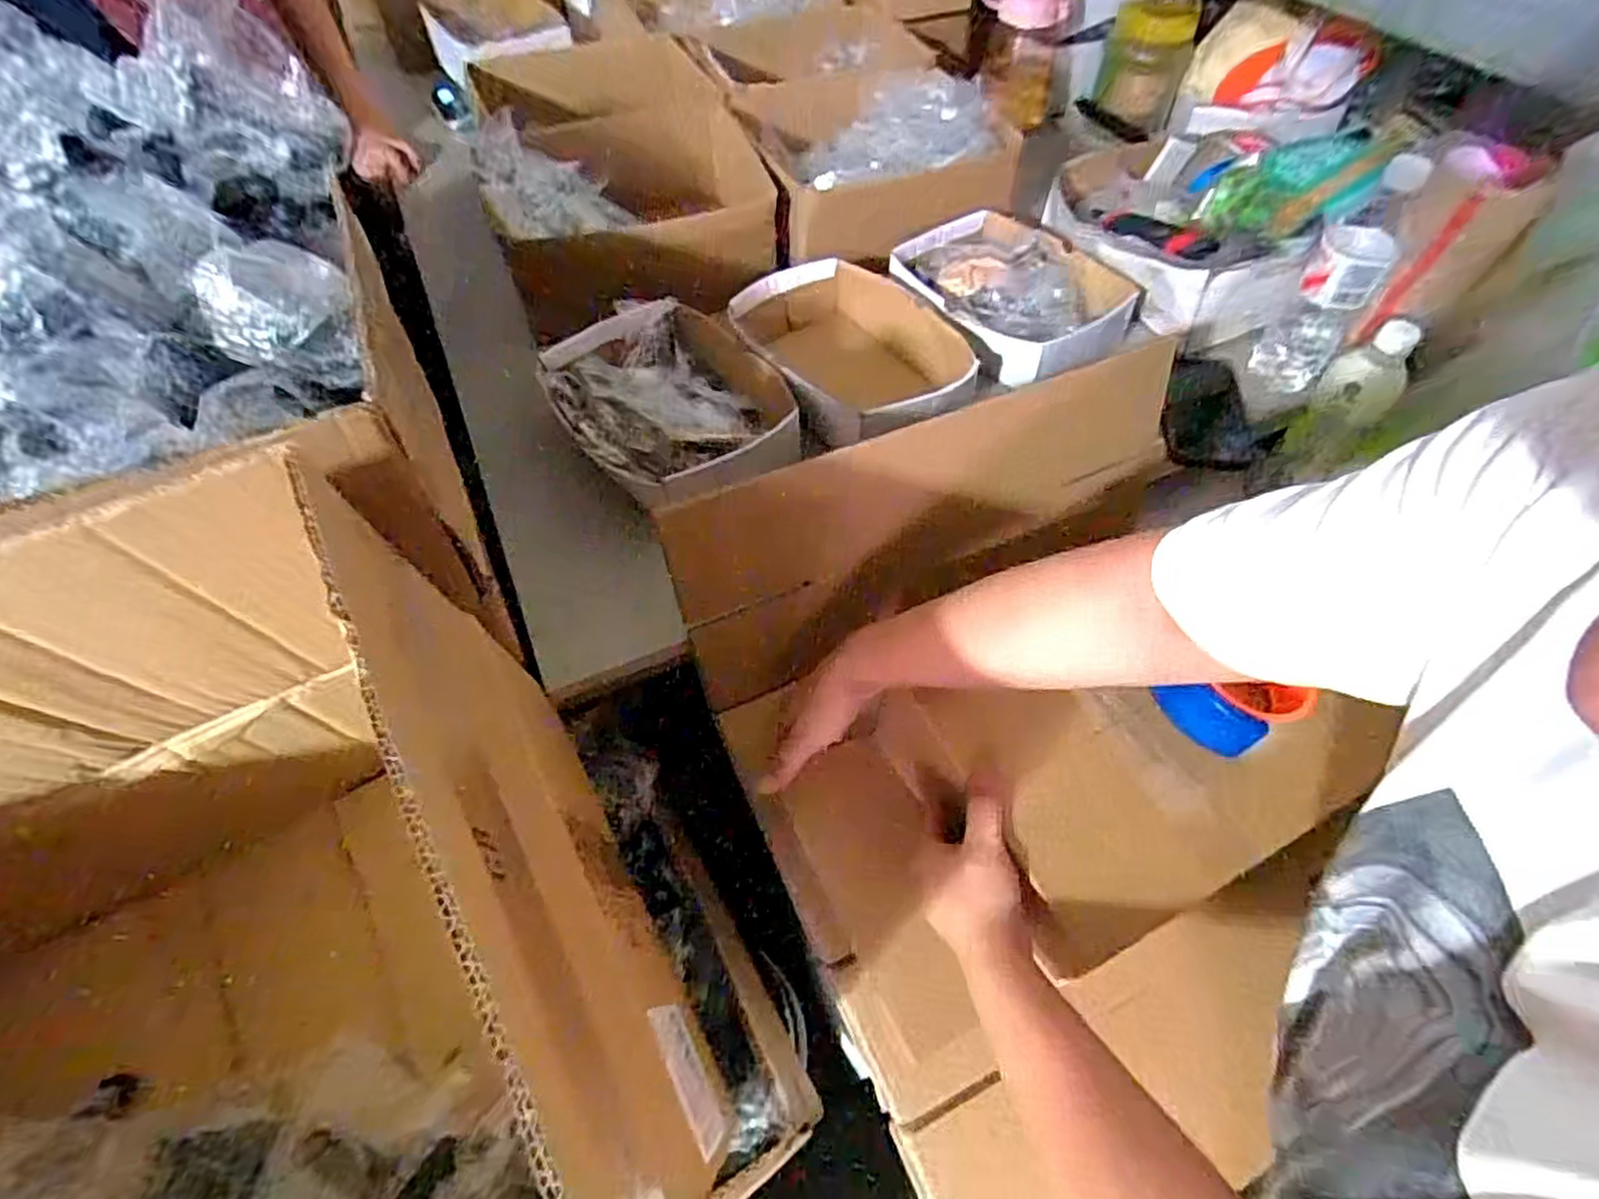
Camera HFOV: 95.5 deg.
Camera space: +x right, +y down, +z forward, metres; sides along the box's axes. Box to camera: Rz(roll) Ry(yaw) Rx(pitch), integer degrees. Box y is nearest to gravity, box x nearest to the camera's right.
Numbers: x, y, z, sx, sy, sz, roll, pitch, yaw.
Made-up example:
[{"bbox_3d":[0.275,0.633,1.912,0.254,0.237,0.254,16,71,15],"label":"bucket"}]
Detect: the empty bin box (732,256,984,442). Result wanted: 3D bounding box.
[{"bbox_3d":[0.065,-0.253,0.790,0.205,0.129,0.263,-24,56,-17],"label":"empty bin box"}]

